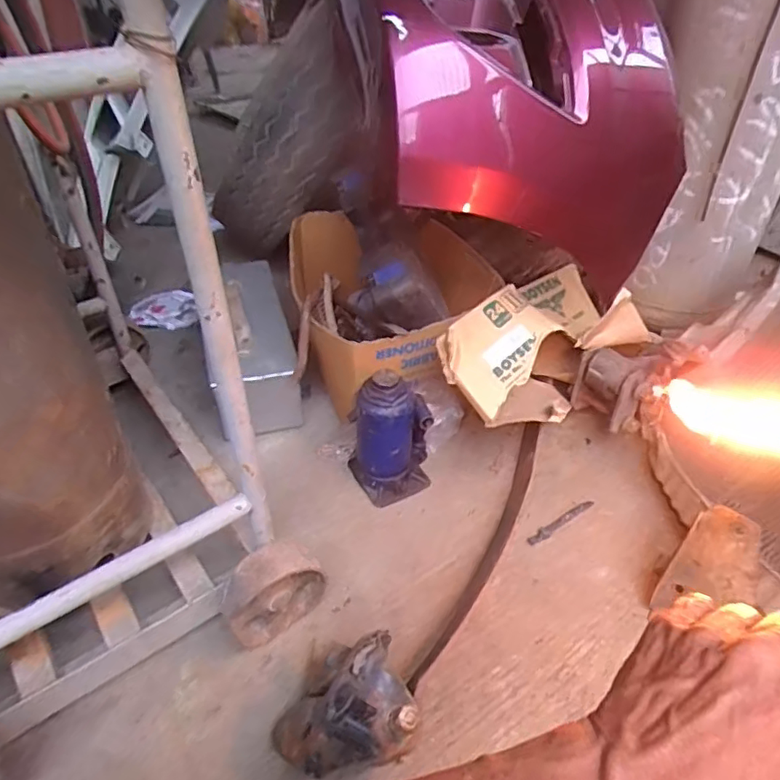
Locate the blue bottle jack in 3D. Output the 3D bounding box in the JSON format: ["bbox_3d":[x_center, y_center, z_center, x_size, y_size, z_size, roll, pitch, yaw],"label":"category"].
[{"bbox_3d":[0.008,0.068,0.964,0.138,0.211,0.111,-18,42,-21],"label":"blue bottle jack"}]

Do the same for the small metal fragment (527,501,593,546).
[{"bbox_3d":[0.276,0.214,0.932,0.138,0.012,0.018,-23,44,-26],"label":"small metal fragment"}]

